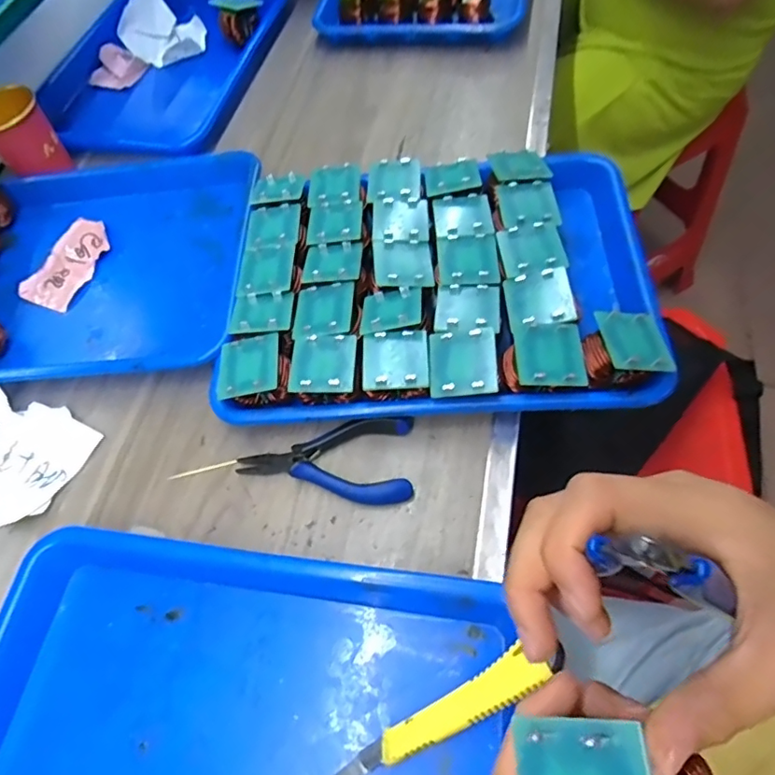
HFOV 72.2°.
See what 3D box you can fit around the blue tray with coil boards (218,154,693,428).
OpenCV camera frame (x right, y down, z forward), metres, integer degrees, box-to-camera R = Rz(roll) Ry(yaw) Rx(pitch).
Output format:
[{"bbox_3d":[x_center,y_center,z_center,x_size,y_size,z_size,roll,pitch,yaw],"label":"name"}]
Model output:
[{"bbox_3d":[0.038,-0.088,0.422,0.308,0.066,0.237,-1,61,7],"label":"blue tray with coil boards"}]

